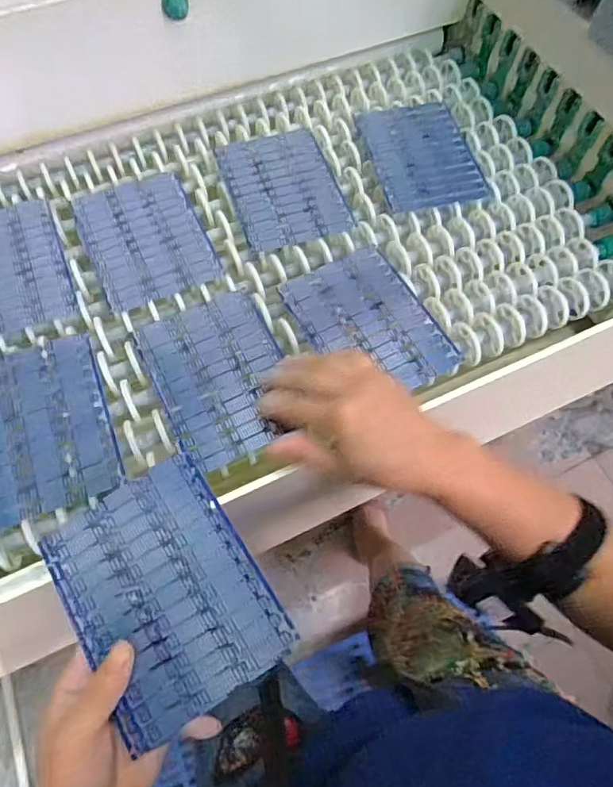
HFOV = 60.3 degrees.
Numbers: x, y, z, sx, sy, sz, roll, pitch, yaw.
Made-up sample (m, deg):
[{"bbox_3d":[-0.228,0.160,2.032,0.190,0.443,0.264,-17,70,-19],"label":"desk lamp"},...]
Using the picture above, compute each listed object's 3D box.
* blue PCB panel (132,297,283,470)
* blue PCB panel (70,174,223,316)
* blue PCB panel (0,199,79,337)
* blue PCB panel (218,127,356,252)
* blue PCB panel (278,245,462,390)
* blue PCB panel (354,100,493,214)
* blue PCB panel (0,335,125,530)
[{"bbox_3d":[-0.069,-0.018,0.434,0.104,0.004,0.142,-24,68,-13],"label":"blue PCB panel"},{"bbox_3d":[-0.150,-0.148,0.494,0.102,0.004,0.145,-22,68,-11],"label":"blue PCB panel"},{"bbox_3d":[-0.272,-0.112,0.475,0.105,0.008,0.135,-20,71,-10],"label":"blue PCB panel"},{"bbox_3d":[-0.023,-0.207,0.524,0.105,0.007,0.135,-17,69,-10],"label":"blue PCB panel"},{"bbox_3d":[0.055,-0.063,0.460,0.105,0.005,0.141,-27,69,-14],"label":"blue PCB panel"},{"bbox_3d":[0.119,-0.252,0.550,0.104,0.009,0.143,-13,67,-5],"label":"blue PCB panel"},{"bbox_3d":[-0.209,0.024,0.410,0.104,0.005,0.140,-19,67,-11],"label":"blue PCB panel"}]

